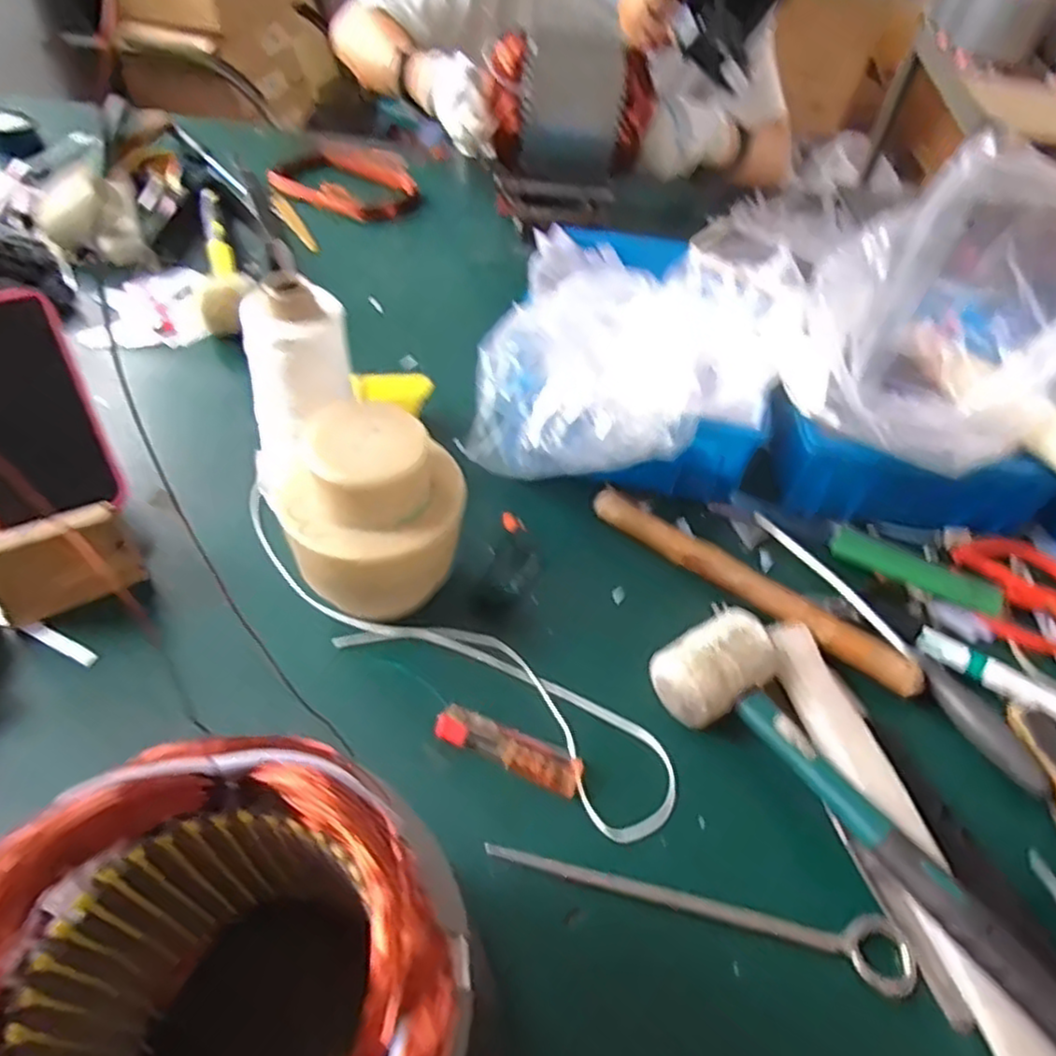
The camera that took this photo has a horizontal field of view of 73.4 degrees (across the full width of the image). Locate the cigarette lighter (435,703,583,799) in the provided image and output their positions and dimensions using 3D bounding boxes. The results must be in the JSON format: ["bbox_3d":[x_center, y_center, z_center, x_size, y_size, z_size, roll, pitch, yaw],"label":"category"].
[{"bbox_3d":[-0.011,0.130,0.419,0.087,0.010,0.022,20,49,11],"label":"cigarette lighter"}]

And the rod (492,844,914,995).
[{"bbox_3d":[0.091,0.196,0.380,0.223,0.008,0.031,15,53,10],"label":"rod"}]

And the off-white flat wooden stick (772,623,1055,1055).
[{"bbox_3d":[0.210,0.178,0.380,0.042,0.017,0.300,-7,49,-13],"label":"off-white flat wooden stick"}]

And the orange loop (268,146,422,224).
[{"bbox_3d":[-0.236,-0.449,0.899,0.193,0.043,0.112,26,50,16],"label":"orange loop"}]

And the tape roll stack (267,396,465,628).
[{"bbox_3d":[-0.096,-0.006,0.445,0.108,0.128,0.089,-19,53,-22],"label":"tape roll stack"}]

